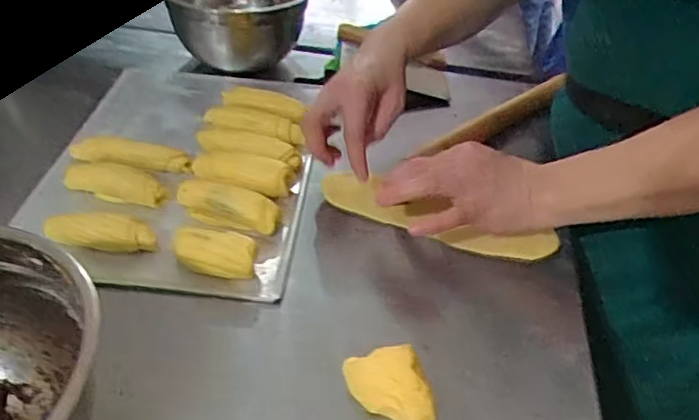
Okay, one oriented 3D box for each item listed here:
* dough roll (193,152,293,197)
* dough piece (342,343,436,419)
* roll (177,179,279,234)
[{"bbox_3d":[-0.106,-0.037,0.586,0.097,0.024,0.043,14,41,8],"label":"dough roll"},{"bbox_3d":[0.027,0.129,0.429,0.050,0.032,0.058,-10,43,-14],"label":"dough piece"},{"bbox_3d":[-0.111,-0.005,0.556,0.093,0.023,0.035,13,40,8],"label":"roll"}]

